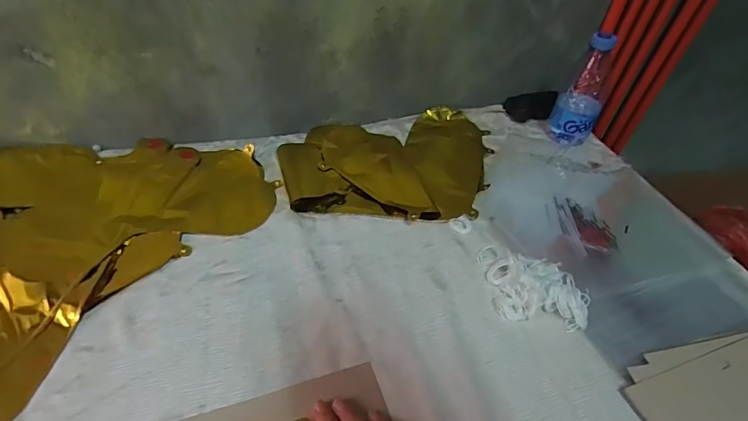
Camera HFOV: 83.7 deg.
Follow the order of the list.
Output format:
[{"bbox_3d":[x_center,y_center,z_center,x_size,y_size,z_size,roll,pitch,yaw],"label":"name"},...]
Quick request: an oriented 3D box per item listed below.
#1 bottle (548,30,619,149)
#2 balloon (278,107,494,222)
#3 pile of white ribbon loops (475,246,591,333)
[{"bbox_3d":[0.322,-0.184,0.628,0.063,0.151,0.054,27,46,20],"label":"bottle"},{"bbox_3d":[0.037,-0.065,0.594,0.317,0.018,0.230,-9,45,-16],"label":"balloon"},{"bbox_3d":[0.168,0.077,0.446,0.118,0.029,0.080,23,45,16],"label":"pile of white ribbon loops"}]

